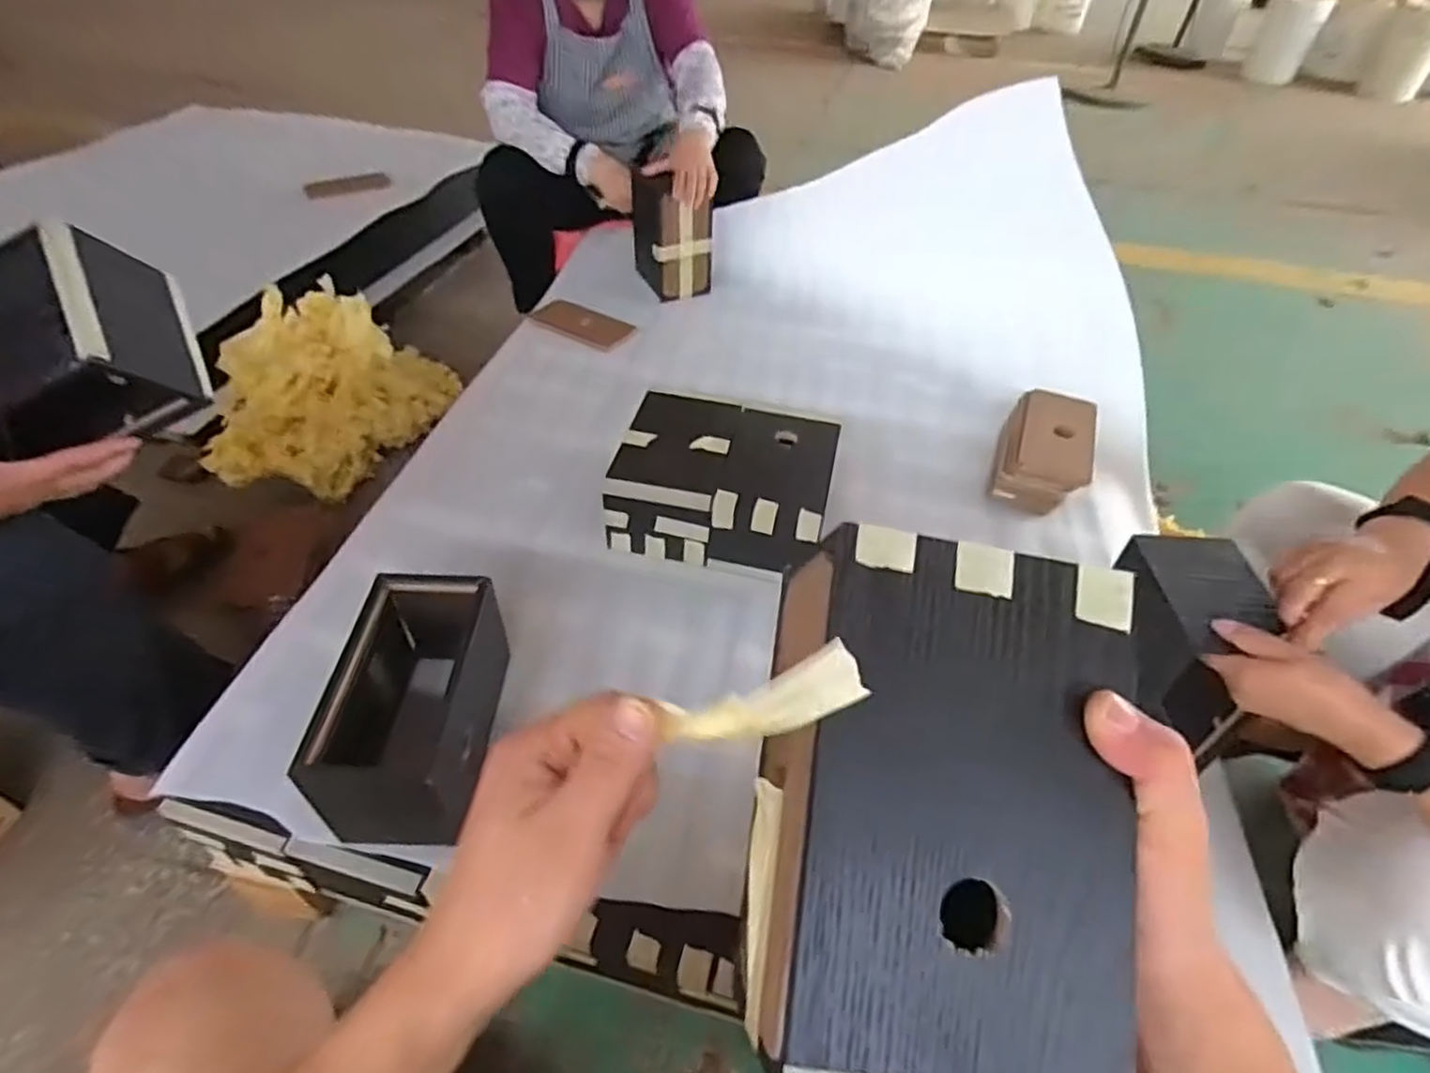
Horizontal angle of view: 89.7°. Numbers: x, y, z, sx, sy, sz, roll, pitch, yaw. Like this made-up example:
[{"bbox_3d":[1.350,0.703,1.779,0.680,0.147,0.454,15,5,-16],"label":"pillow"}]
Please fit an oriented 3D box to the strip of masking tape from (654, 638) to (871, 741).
[{"bbox_3d":[0.019,0.066,0.284,0.078,0.004,0.027,-20,94,8],"label":"strip of masking tape"}]

